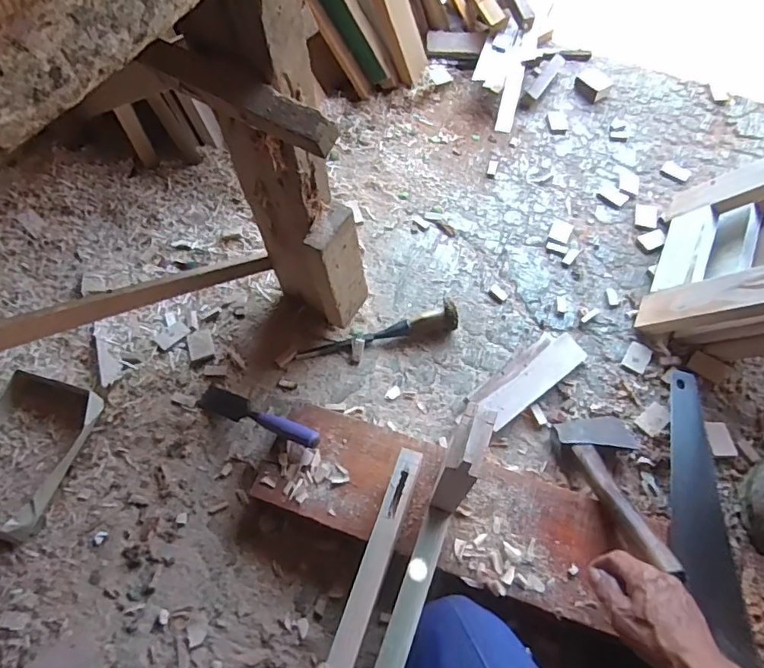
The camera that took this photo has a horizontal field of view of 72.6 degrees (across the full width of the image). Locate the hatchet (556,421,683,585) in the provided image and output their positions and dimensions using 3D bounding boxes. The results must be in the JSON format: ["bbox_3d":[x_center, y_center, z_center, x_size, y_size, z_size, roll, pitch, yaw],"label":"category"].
[{"bbox_3d":[0.318,0.201,0.700,0.109,0.026,0.281,3,27,3],"label":"hatchet"}]

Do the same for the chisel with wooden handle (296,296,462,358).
[{"bbox_3d":[-0.008,-0.007,0.877,0.272,0.048,0.034,-10,59,-5],"label":"chisel with wooden handle"}]

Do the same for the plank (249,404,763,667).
[{"bbox_3d":[0.229,0.274,0.673,0.805,0.023,0.162,16,61,11],"label":"plank"}]

